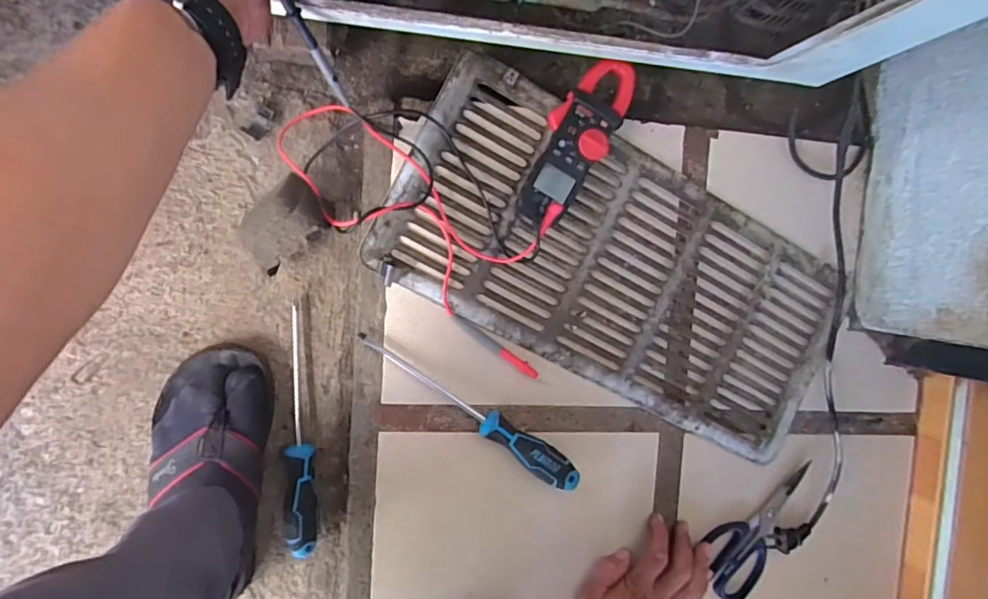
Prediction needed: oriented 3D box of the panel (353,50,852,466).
[{"bbox_3d":[0.138,-0.027,0.550,0.483,0.021,0.226,28,88,-12],"label":"panel"}]

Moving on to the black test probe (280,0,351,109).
[{"bbox_3d":[-0.149,-0.207,0.454,0.010,0.009,0.102,-32,141,-4],"label":"black test probe"}]

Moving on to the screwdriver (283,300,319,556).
[{"bbox_3d":[-0.194,0.138,0.543,0.028,0.030,0.255,0,94,-11],"label":"screwdriver"}]

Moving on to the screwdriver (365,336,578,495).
[{"bbox_3d":[-0.019,0.106,0.523,0.250,0.031,0.030,38,86,-11],"label":"screwdriver"}]

